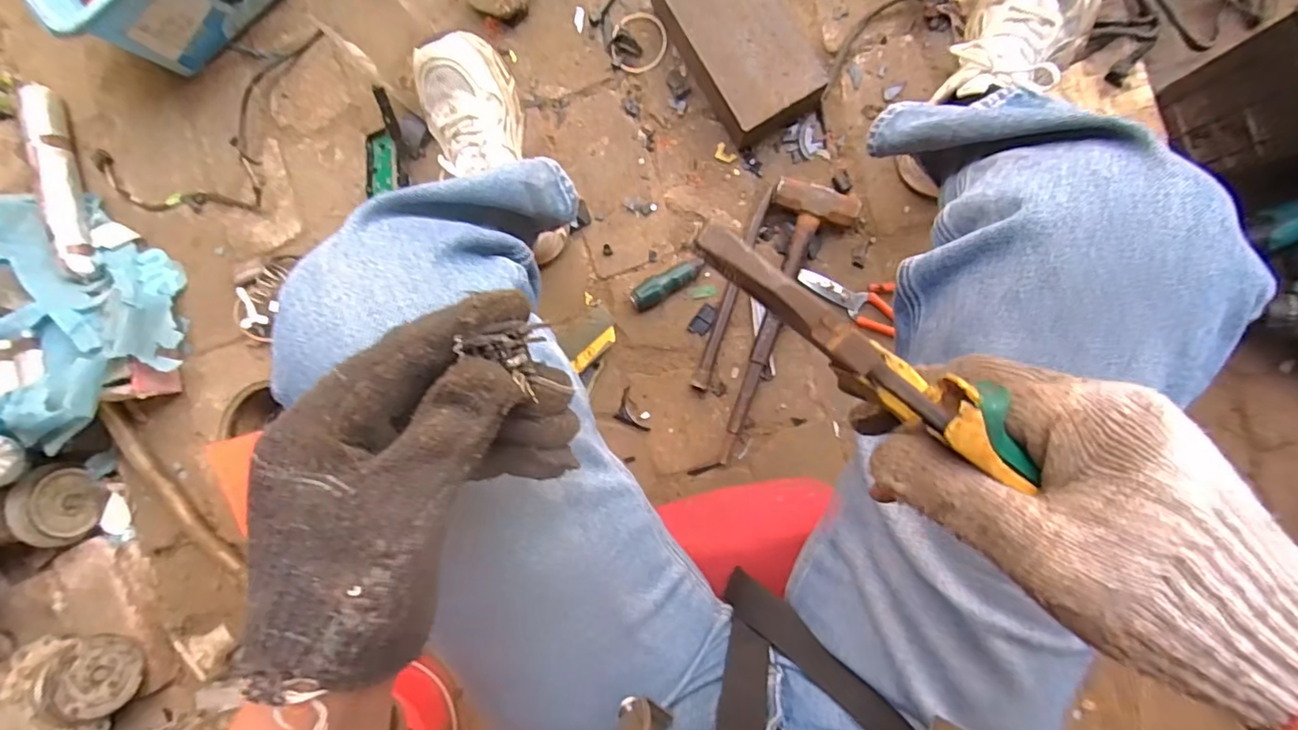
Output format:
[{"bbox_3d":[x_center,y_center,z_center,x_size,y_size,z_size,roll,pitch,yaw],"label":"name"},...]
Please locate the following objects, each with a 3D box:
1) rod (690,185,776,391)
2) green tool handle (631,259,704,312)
[{"bbox_3d":[0.103,-0.090,0.690,0.019,0.023,0.254,20,93,4],"label":"rod"},{"bbox_3d":[0.023,-0.104,0.713,0.100,0.028,0.027,-32,88,5],"label":"green tool handle"}]

